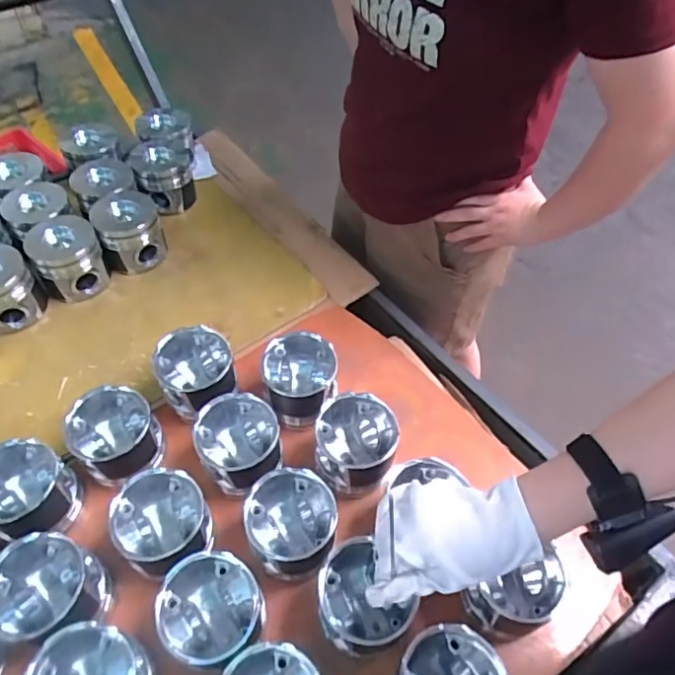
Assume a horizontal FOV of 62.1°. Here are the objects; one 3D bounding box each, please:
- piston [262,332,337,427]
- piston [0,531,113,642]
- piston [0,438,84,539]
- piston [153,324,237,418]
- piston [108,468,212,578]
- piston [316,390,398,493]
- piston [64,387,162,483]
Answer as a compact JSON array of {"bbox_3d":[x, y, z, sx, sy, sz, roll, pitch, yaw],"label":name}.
[{"bbox_3d":[-0.047,0.060,0.711,0.090,0.085,0.101,2,53,2],"label":"piston"},{"bbox_3d":[-0.283,0.258,0.557,0.095,0.098,0.096,0,53,1],"label":"piston"},{"bbox_3d":[-0.338,0.174,0.620,0.094,0.104,0.091,0,53,0],"label":"piston"},{"bbox_3d":[-0.179,0.048,0.711,0.089,0.089,0.097,0,53,0],"label":"piston"},{"bbox_3d":[-0.185,0.205,0.602,0.092,0.093,0.101,0,53,0],"label":"piston"},{"bbox_3d":[0.019,0.127,0.659,0.089,0.088,0.092,0,53,0],"label":"piston"},{"bbox_3d":[-0.257,0.122,0.658,0.089,0.096,0.092,0,53,0],"label":"piston"}]

